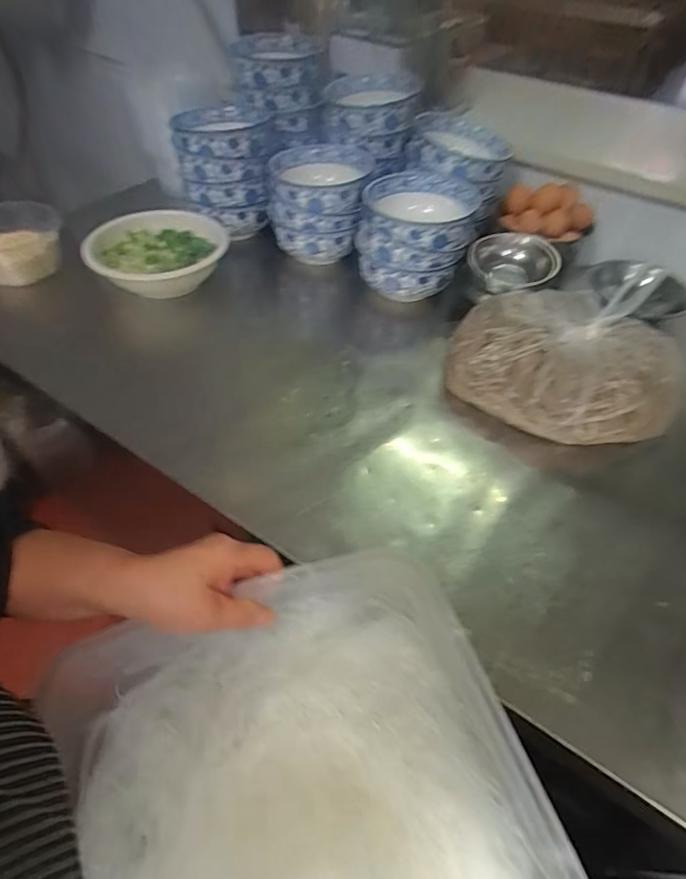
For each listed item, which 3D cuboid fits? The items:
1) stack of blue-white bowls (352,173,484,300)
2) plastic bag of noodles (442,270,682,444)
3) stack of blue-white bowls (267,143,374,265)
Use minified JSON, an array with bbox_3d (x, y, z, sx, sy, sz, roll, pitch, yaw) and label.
[{"bbox_3d":[0.109,-0.319,0.748,0.162,0.123,0.159,12,50,7],"label":"stack of blue-white bowls"},{"bbox_3d":[0.289,-0.110,0.616,0.287,0.135,0.206,12,51,7],"label":"plastic bag of noodles"},{"bbox_3d":[-0.045,-0.388,0.814,0.155,0.156,0.159,6,50,2],"label":"stack of blue-white bowls"}]

